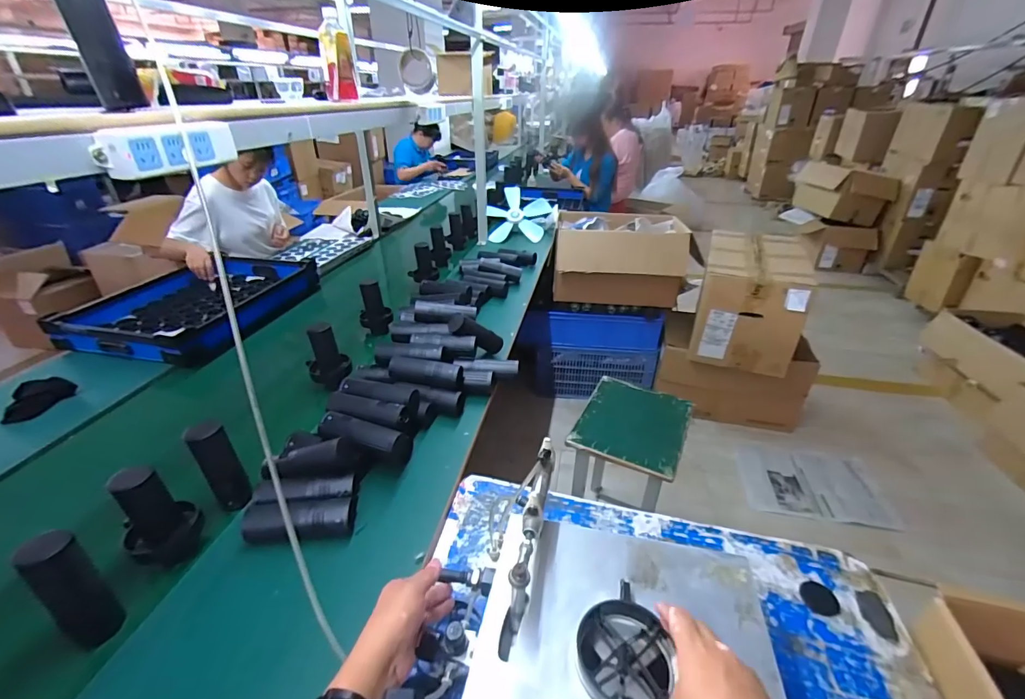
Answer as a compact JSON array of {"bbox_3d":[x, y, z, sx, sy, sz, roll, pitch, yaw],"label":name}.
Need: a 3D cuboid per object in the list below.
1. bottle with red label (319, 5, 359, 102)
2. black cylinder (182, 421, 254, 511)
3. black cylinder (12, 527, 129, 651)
[{"bbox_3d":[-0.418,-0.694,1.037,0.069,0.185,0.064,-22,38,-32],"label":"bottle with red label"},{"bbox_3d":[-0.492,0.197,0.742,0.055,0.159,0.045,-24,39,-34],"label":"black cylinder"},{"bbox_3d":[-0.554,0.309,0.556,0.056,0.180,0.062,16,35,24],"label":"black cylinder"}]

